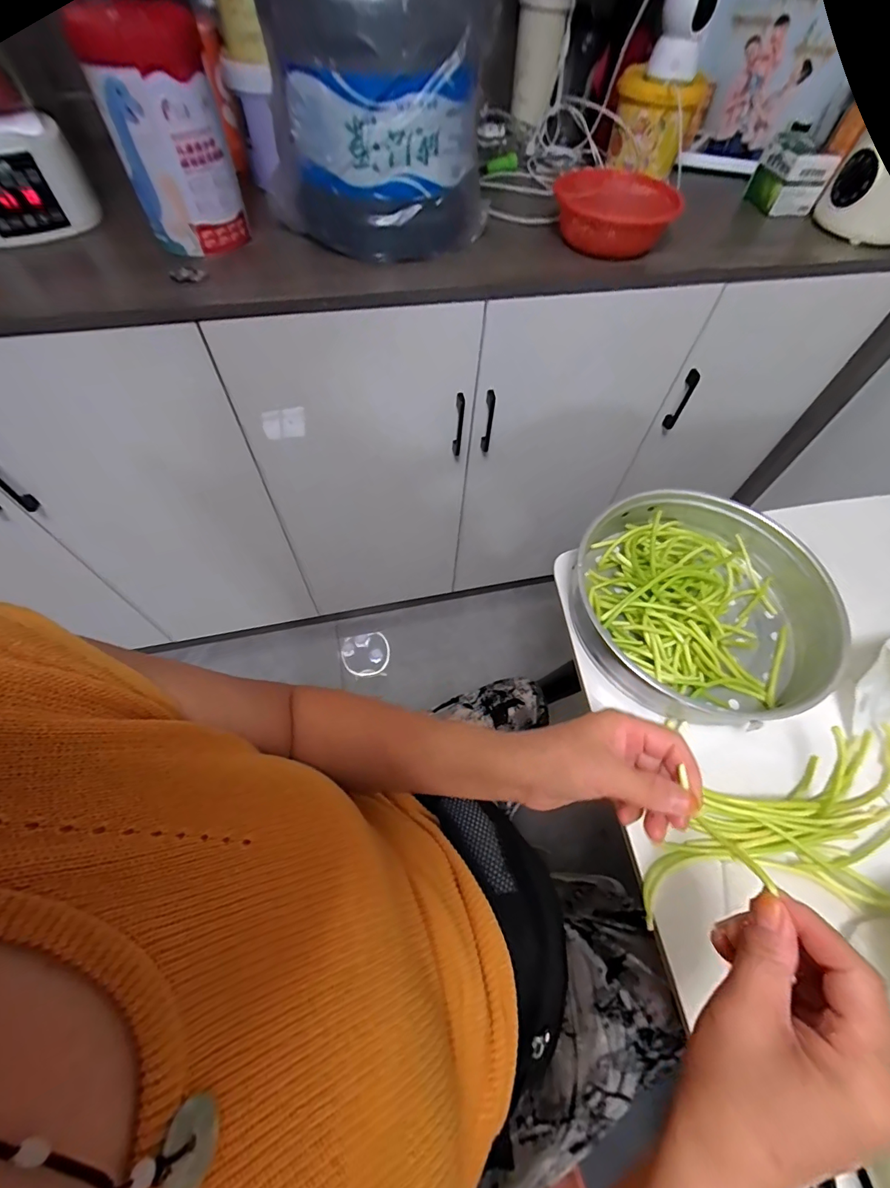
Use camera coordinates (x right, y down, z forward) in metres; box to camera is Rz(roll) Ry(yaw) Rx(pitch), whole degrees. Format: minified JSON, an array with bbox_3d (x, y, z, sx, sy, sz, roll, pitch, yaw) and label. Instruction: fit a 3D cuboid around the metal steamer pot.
[{"bbox_3d":[0.278,0.009,0.491,0.257,0.085,0.255,-23,63,-15],"label":"metal steamer pot"}]

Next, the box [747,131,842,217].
[{"bbox_3d":[0.580,-0.703,0.755,0.072,0.087,0.091,-10,60,-9],"label":"box"}]

